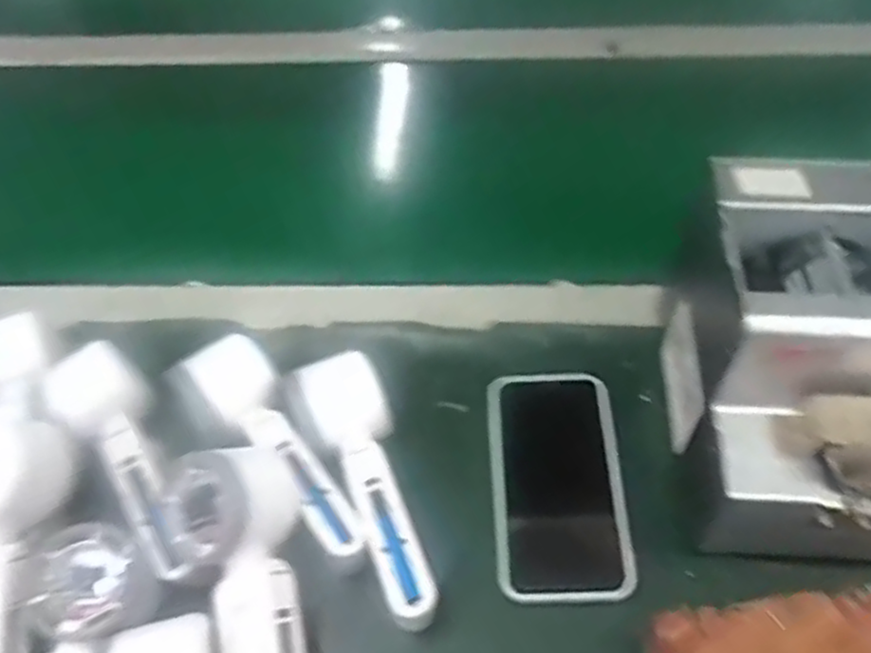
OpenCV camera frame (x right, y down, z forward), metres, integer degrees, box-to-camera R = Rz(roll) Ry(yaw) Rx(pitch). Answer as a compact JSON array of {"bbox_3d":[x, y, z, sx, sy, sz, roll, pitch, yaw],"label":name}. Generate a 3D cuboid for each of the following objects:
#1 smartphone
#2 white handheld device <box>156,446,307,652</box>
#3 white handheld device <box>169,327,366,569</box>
[{"bbox_3d":[0.074,0.092,0.458,0.077,0.013,0.146,-2,53,1],"label":"smartphone"},{"bbox_3d":[-0.097,0.146,0.389,0.068,0.040,0.165,-13,74,-11],"label":"white handheld device"},{"bbox_3d":[-0.095,0.080,0.446,0.054,0.058,0.160,-30,58,-17],"label":"white handheld device"}]

